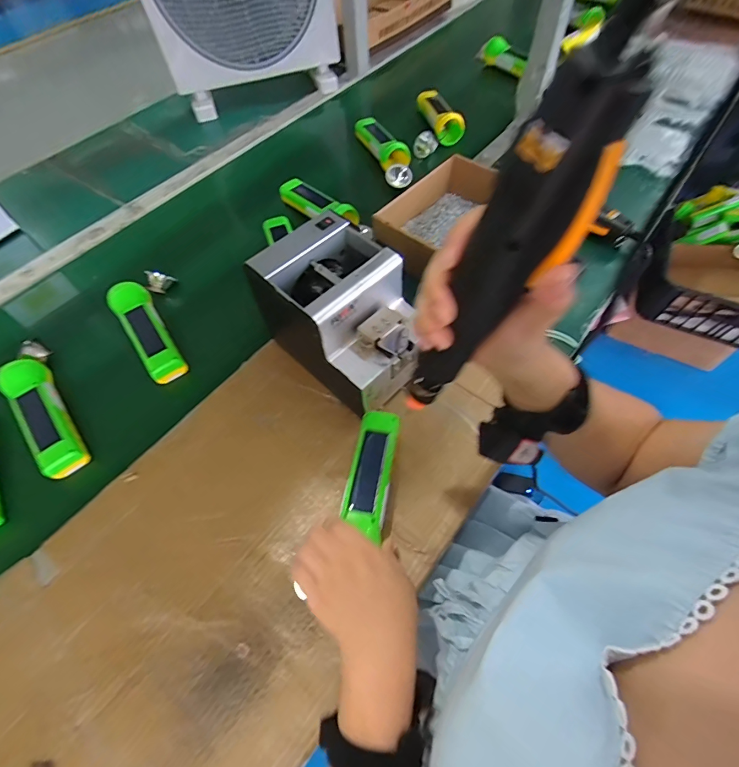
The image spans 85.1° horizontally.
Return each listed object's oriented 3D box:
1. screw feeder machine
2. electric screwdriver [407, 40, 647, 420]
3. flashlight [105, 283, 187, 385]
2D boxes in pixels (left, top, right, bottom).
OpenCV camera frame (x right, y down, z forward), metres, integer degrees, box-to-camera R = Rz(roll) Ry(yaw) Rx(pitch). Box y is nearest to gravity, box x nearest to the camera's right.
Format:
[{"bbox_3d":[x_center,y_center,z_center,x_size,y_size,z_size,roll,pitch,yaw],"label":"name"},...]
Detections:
[{"bbox_3d":[-0.027,-0.078,0.481,0.173,0.149,0.120,40,68,22],"label":"screw feeder machine"},{"bbox_3d":[0.070,-0.053,0.234,0.045,0.225,0.039,27,60,5],"label":"electric screwdriver"},{"bbox_3d":[-0.307,-0.075,0.557,0.048,0.037,0.168,-33,64,-16],"label":"flashlight"}]

